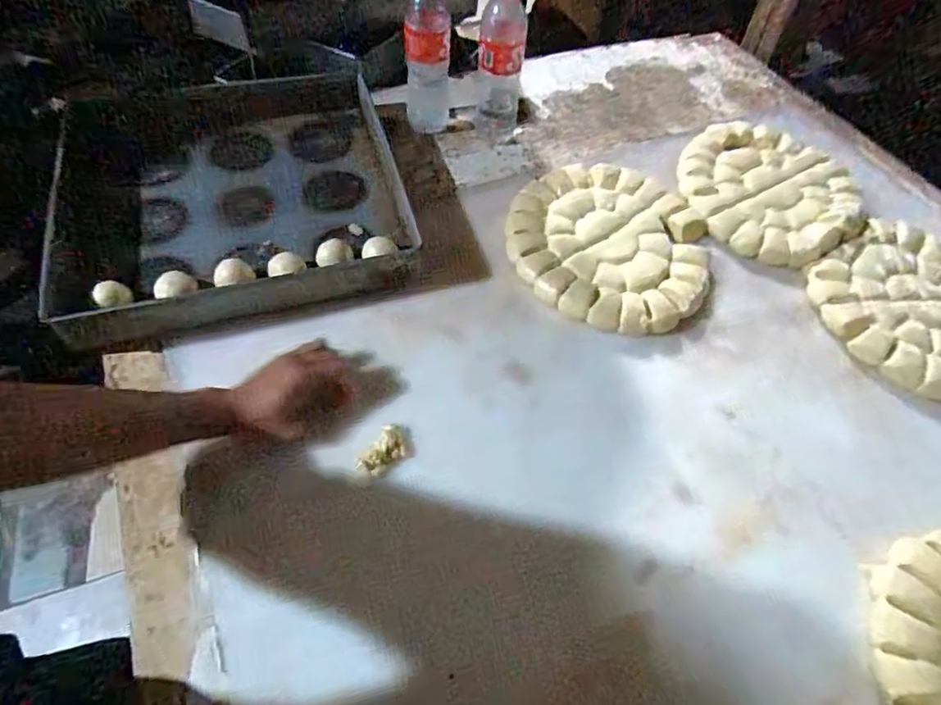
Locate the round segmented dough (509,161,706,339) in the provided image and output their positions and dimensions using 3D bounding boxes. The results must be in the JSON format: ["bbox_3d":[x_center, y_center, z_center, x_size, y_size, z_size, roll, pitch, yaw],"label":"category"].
[{"bbox_3d":[0.189,-0.157,0.730,0.262,0.021,0.287,1,56,-2],"label":"round segmented dough"}]

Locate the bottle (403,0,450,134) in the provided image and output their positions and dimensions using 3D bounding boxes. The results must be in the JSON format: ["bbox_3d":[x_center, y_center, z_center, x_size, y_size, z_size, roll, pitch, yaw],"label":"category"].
[{"bbox_3d":[-0.065,-0.441,0.788,0.065,0.224,0.058,-2,56,-3],"label":"bottle"}]

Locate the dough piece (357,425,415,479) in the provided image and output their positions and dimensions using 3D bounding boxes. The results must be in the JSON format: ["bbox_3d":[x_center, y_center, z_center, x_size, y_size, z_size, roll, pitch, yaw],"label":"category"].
[{"bbox_3d":[-0.088,0.102,0.550,0.060,0.015,0.039,-28,62,-20],"label":"dough piece"}]

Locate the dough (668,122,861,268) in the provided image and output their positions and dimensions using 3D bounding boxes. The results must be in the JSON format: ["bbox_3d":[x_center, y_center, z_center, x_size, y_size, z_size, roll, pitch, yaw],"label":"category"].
[{"bbox_3d":[0.440,-0.249,0.788,0.242,0.030,0.310,22,58,12],"label":"dough"}]

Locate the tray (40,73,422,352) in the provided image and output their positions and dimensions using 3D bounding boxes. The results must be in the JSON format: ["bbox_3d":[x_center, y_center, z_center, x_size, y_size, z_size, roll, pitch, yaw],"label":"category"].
[{"bbox_3d":[-0.310,-0.223,0.727,0.417,0.053,0.424,-13,58,-11],"label":"tray"}]

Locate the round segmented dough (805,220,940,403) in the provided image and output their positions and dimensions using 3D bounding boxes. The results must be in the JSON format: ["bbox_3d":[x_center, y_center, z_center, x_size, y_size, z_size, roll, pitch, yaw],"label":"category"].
[{"bbox_3d":[0.586,-0.057,0.679,0.271,0.020,0.251,1,56,-2],"label":"round segmented dough"}]

